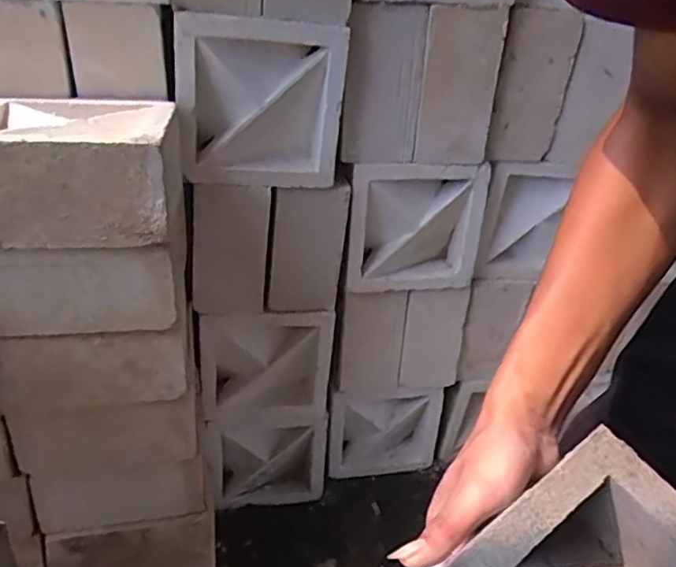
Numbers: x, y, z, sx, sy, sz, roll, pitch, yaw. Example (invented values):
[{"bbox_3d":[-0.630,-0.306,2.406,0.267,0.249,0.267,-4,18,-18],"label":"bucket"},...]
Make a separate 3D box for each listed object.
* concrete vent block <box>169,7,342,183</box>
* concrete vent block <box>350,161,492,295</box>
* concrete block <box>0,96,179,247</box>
[{"bbox_3d":[-0.104,-0.233,0.771,0.206,0.198,0.077,-8,33,-21],"label":"concrete vent block"},{"bbox_3d":[0.118,-0.083,0.900,0.208,0.192,0.061,-8,33,-20],"label":"concrete vent block"},{"bbox_3d":[-0.270,-0.124,0.614,0.194,0.095,0.198,-2,32,-12],"label":"concrete block"}]

